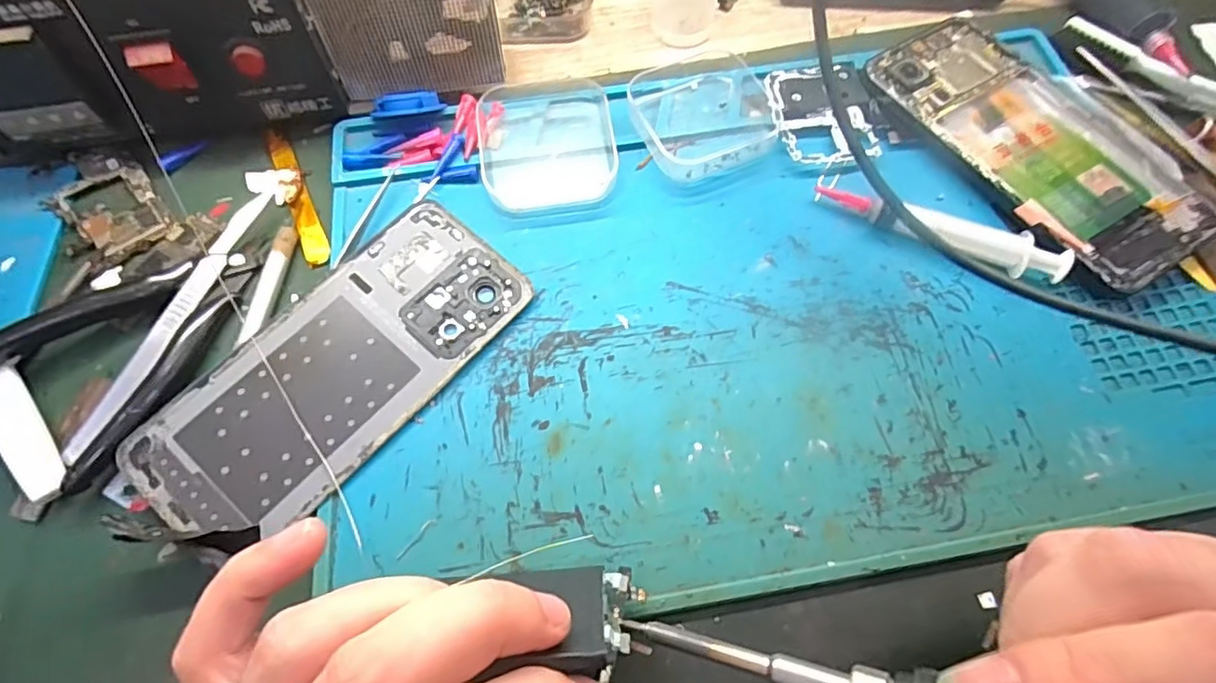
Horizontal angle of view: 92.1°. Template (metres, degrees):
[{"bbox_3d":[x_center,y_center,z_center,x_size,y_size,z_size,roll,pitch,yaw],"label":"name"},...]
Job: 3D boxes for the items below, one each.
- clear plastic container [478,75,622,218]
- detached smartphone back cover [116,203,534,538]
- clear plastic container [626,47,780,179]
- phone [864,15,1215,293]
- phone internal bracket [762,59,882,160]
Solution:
[{"bbox_3d":[-0.031,-0.099,0.282,0.063,0.018,0.079,-12,66,-6],"label":"clear plastic container"},{"bbox_3d":[-0.107,0.010,0.238,0.070,0.009,0.156,38,70,16],"label":"detached smartphone back cover"},{"bbox_3d":[0.047,-0.116,0.291,0.070,0.016,0.071,-24,68,-11],"label":"clear plastic container"},{"bbox_3d":[0.201,-0.096,0.280,0.079,0.014,0.159,-29,69,-13],"label":"phone"},{"bbox_3d":[0.106,-0.116,0.294,0.046,0.006,0.067,-1,65,-1],"label":"phone internal bracket"}]

